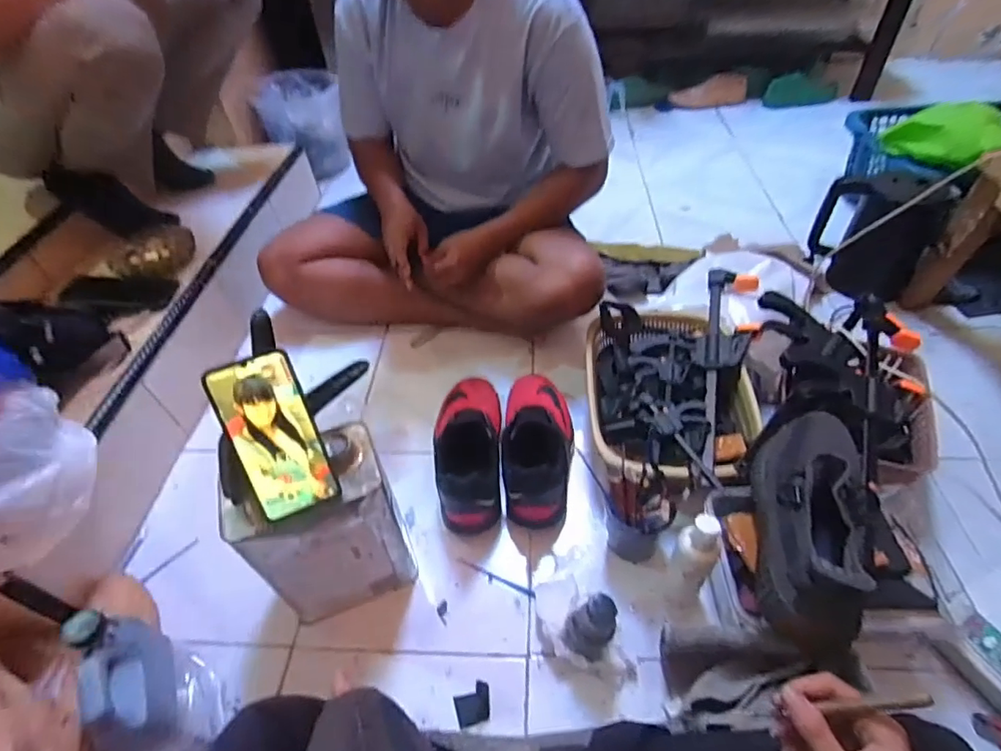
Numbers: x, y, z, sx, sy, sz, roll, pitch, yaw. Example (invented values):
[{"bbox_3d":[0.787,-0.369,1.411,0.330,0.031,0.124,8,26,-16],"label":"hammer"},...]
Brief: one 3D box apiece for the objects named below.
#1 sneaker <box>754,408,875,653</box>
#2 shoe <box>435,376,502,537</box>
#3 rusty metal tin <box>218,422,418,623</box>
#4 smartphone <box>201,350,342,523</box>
[{"bbox_3d":[0.352,0.142,0.597,0.112,0.102,0.288,16,50,17],"label":"sneaker"},{"bbox_3d":[-0.048,0.096,0.815,0.098,0.135,0.268,-3,34,0],"label":"shoe"},{"bbox_3d":[-0.209,0.189,0.648,0.167,0.247,0.102,-20,49,-15],"label":"rusty metal tin"},{"bbox_3d":[-0.220,0.064,0.526,0.077,0.168,0.010,-22,17,-17],"label":"smartphone"}]

